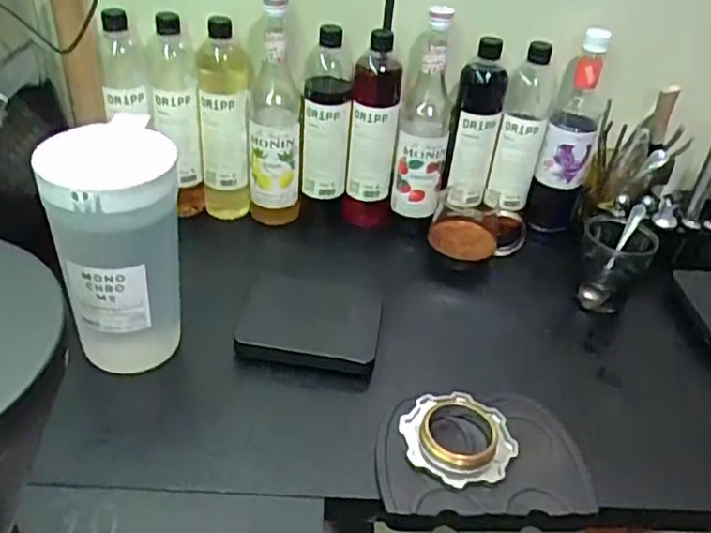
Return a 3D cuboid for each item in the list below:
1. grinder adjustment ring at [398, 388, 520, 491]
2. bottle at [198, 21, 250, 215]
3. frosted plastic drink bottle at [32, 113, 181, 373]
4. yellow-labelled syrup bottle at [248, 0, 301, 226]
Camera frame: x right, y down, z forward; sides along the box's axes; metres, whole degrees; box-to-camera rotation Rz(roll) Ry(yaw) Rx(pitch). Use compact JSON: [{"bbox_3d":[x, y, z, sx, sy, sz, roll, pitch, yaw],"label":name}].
[{"bbox_3d":[0.104,0.167,0.658,0.109,0.023,0.108,4,36,-3],"label":"grinder adjustment ring"},{"bbox_3d":[-0.169,-0.183,0.849,0.061,0.274,0.059,-2,37,-11],"label":"bottle"},{"bbox_3d":[-0.234,-0.012,0.654,0.114,0.243,0.127,-8,38,-19],"label":"frosted plastic drink bottle"},{"bbox_3d":[-0.101,-0.183,0.834,0.069,0.291,0.063,1,36,-7],"label":"yellow-labelled syrup bottle"}]

